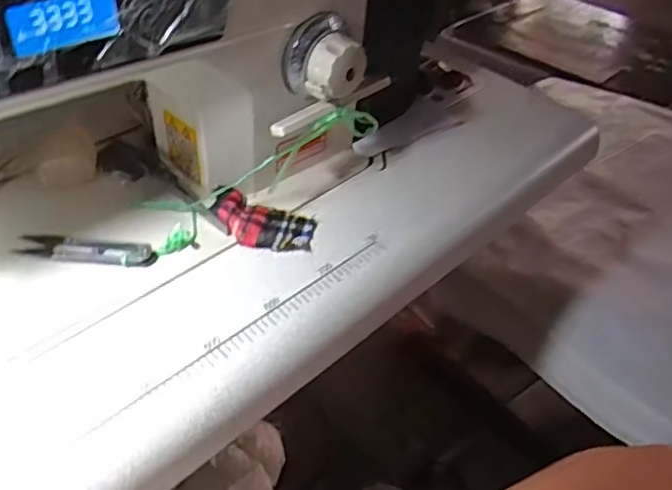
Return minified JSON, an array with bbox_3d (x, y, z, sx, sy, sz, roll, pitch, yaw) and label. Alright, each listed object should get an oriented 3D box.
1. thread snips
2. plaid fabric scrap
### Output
[{"bbox_3d":[-0.177,0.002,0.445,0.098,0.010,0.021,7,43,2],"label":"thread snips"},{"bbox_3d":[-0.057,-0.019,0.475,0.082,0.014,0.047,18,45,14],"label":"plaid fabric scrap"}]

